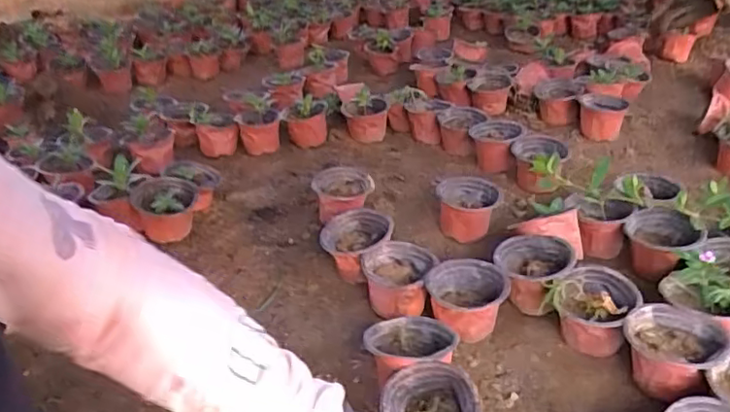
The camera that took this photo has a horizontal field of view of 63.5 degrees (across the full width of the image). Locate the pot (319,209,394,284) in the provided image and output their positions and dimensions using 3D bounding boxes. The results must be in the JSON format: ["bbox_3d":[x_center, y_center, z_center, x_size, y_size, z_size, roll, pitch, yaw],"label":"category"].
[{"bbox_3d":[-0.010,0.057,0.844,0.099,0.077,0.102,-3,30,2],"label":"pot"}]

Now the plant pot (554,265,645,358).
[{"bbox_3d":[0.278,0.131,0.707,0.080,0.078,0.101,17,36,32],"label":"plant pot"}]

